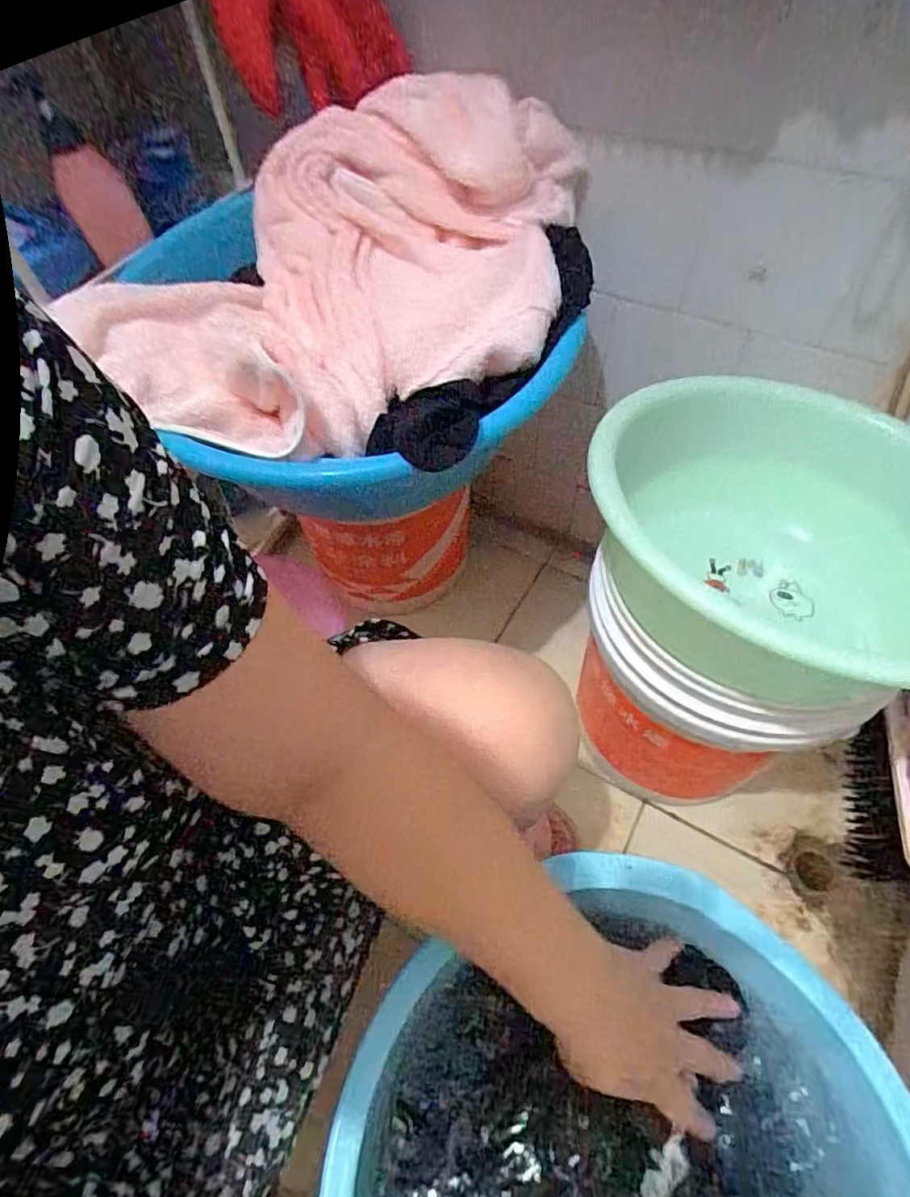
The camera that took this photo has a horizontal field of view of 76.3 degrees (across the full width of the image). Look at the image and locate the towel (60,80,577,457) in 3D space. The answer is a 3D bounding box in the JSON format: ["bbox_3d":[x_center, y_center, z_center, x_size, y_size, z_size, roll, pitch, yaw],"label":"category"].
[{"bbox_3d":[-0.085,-0.306,0.541,0.356,0.149,0.377,8,56,8],"label":"towel"}]

